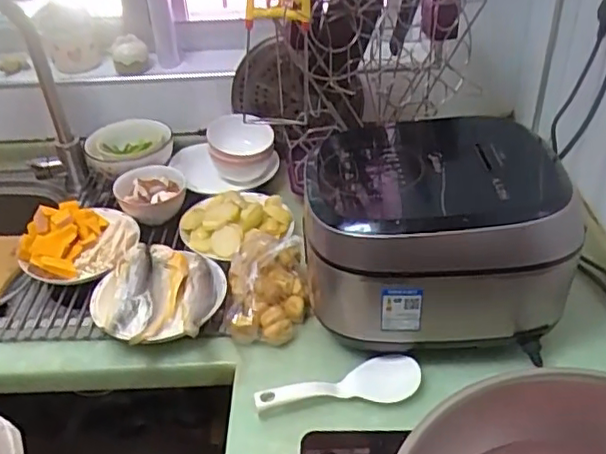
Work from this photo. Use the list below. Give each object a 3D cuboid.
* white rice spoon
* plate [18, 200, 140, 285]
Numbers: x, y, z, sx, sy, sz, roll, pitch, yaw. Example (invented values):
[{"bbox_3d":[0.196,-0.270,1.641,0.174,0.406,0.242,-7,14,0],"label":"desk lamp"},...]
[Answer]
[{"bbox_3d":[0.041,0.186,0.733,0.192,0.030,0.064,-3,37,0],"label":"white rice spoon"},{"bbox_3d":[-0.337,0.014,0.944,0.181,0.046,0.164,3,37,8],"label":"plate"}]

